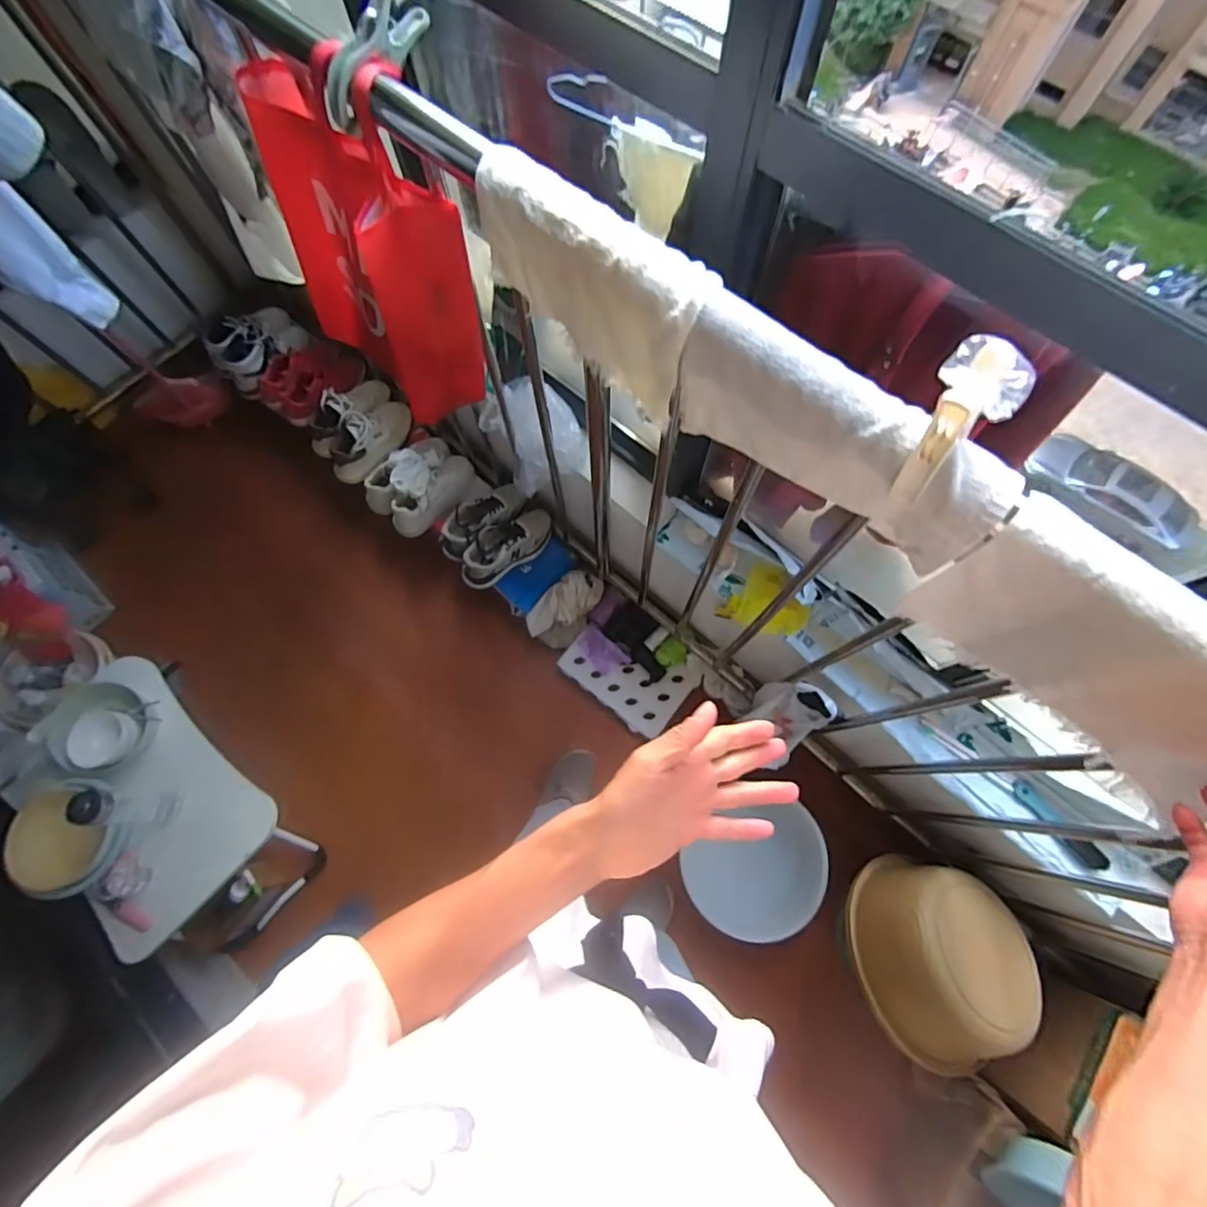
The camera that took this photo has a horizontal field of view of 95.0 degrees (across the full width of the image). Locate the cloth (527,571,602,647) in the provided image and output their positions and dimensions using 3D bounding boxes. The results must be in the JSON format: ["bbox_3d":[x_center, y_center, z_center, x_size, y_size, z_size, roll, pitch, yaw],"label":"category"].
[{"bbox_3d":[-0.098,0.016,1.521,0.236,0.107,0.134,-37,75,-10],"label":"cloth"}]

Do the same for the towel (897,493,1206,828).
[{"bbox_3d":[0.460,0.063,0.499,0.329,0.199,0.043,42,78,13],"label":"towel"}]

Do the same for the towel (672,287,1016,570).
[{"bbox_3d":[0.219,-0.160,0.555,0.329,0.145,0.057,39,77,12],"label":"towel"}]

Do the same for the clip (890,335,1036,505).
[{"bbox_3d":[0.287,-0.138,0.459,0.061,0.148,0.063,24,38,9],"label":"clip"}]

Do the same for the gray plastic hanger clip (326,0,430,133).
[{"bbox_3d":[-0.276,-0.638,0.645,0.158,0.065,0.033,-39,74,17],"label":"gray plastic hanger clip"}]

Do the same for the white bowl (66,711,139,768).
[{"bbox_3d":[-1.103,0.298,1.221,0.121,0.055,0.122,0,72,1],"label":"white bowl"}]

